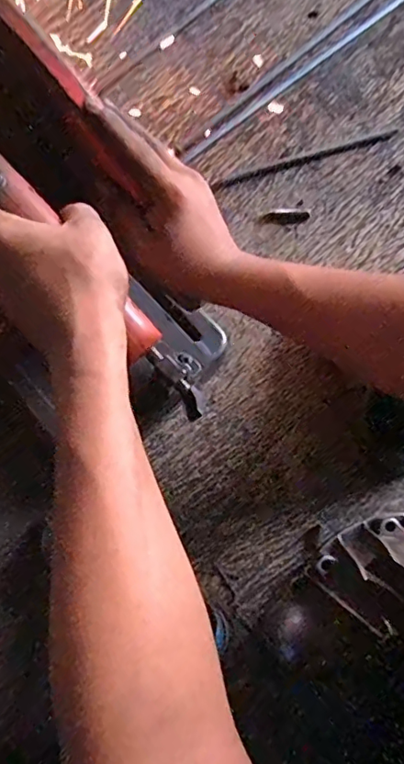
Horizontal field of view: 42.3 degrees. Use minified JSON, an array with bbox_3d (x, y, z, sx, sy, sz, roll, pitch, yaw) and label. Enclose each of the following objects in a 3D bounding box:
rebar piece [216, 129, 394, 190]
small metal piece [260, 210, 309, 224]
[{"bbox_3d":[0.153,-0.332,0.779,0.283,0.008,0.013,-17,83,0],"label":"rebar piece"},{"bbox_3d":[0.122,-0.241,0.758,0.070,0.011,0.023,-5,83,2],"label":"small metal piece"}]

